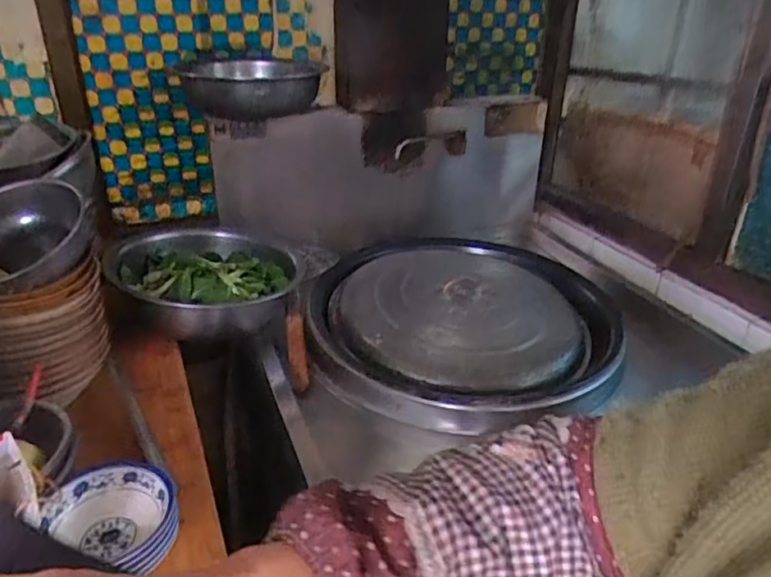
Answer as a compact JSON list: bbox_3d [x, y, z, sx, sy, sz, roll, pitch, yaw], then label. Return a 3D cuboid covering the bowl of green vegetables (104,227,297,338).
[{"bbox_3d":[-0.371,-0.001,1.198,0.365,0.137,0.355,-2,27,-6],"label":"bowl of green vegetables"}]

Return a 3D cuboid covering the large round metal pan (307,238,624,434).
[{"bbox_3d":[0.189,0.032,1.295,0.712,0.076,0.629,-22,35,-38],"label":"large round metal pan"}]

